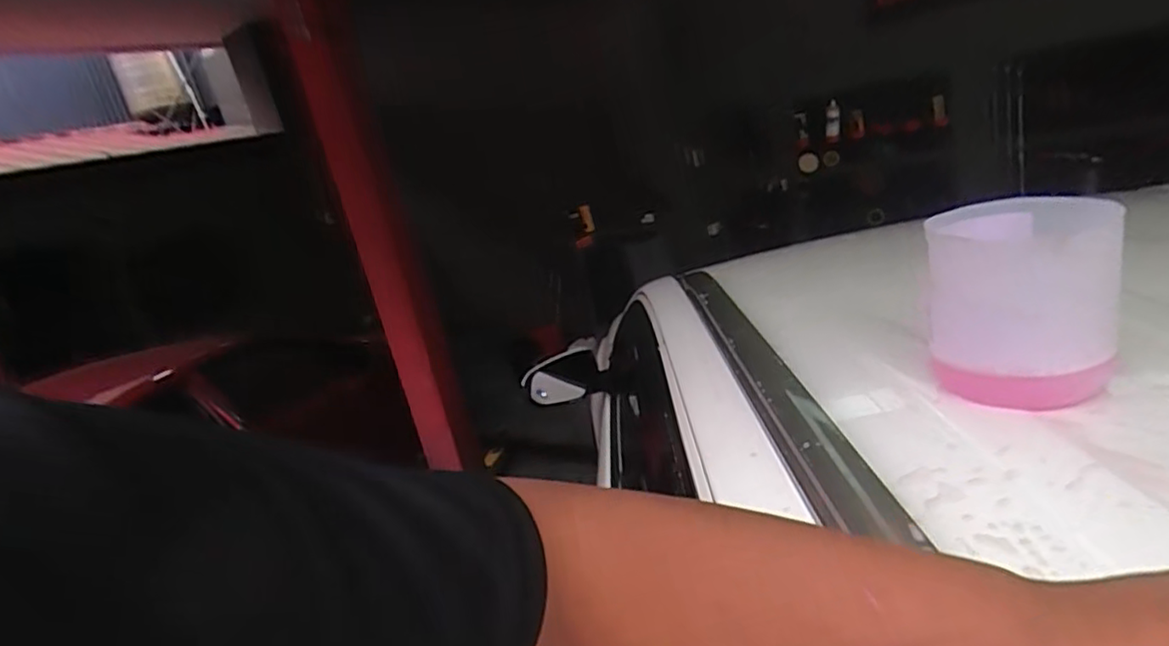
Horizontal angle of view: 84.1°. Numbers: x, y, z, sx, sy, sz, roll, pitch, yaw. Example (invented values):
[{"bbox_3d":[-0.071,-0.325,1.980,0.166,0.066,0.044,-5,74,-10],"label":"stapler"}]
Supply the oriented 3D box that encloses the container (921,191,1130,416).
[{"bbox_3d":[0.401,-0.019,0.591,0.144,0.139,0.129,-11,18,7],"label":"container"}]

